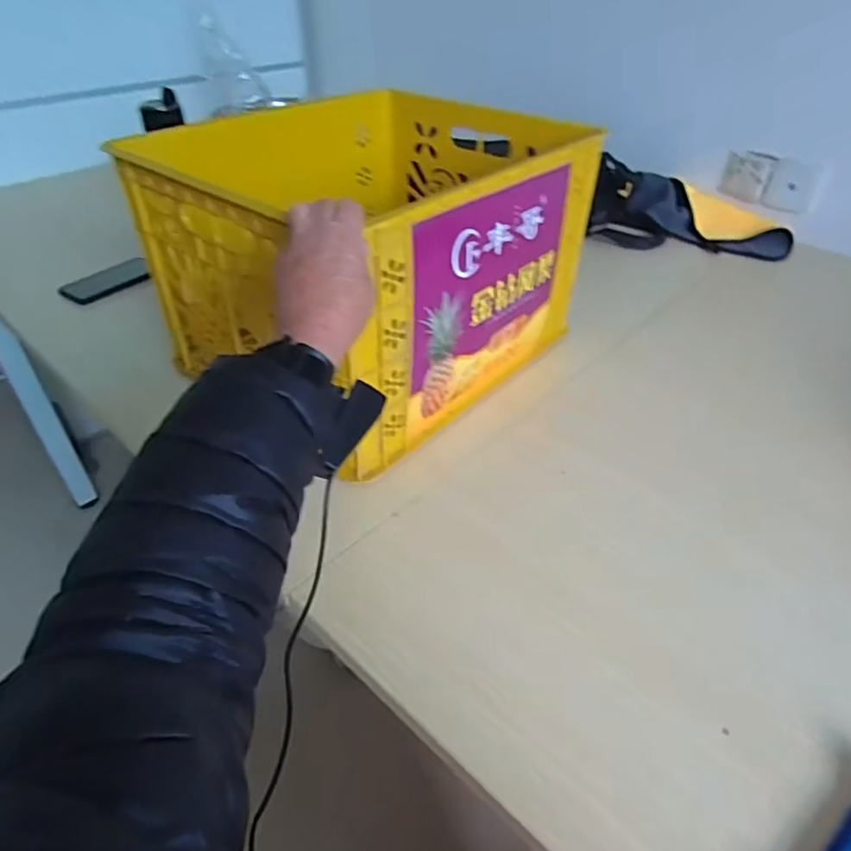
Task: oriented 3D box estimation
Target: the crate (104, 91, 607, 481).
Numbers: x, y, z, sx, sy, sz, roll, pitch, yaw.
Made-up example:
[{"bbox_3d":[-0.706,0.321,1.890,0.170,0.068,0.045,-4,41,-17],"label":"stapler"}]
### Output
[{"bbox_3d":[-0.084,-0.256,0.814,0.481,0.279,0.495,32,48,30],"label":"crate"}]

